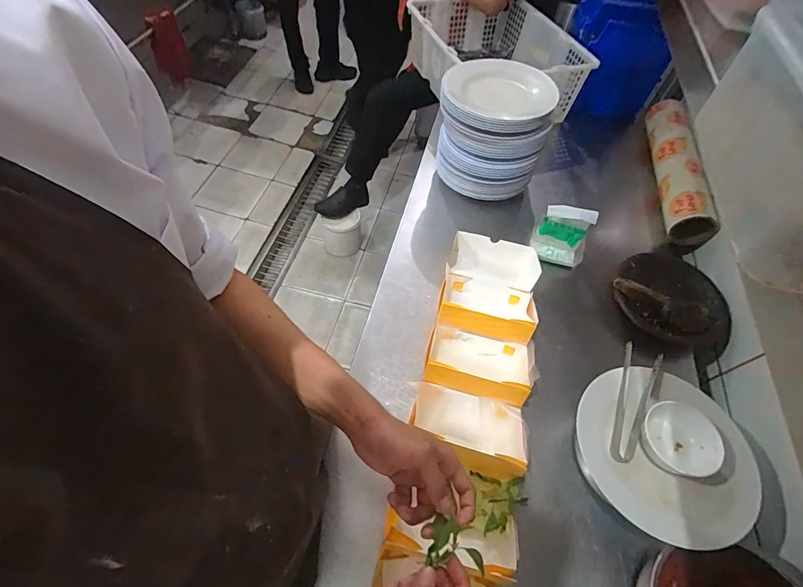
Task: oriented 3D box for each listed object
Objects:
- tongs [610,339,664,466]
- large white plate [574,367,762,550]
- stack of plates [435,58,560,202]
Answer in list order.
[{"bbox_3d":[0.320,0.145,0.544,0.052,0.023,0.175,28,59,15],"label":"tongs"},{"bbox_3d":[0.345,0.203,0.513,0.211,0.034,0.211,2,55,-2],"label":"large white plate"},{"bbox_3d":[0.194,-0.365,0.852,0.217,0.200,0.230,16,56,4],"label":"stack of plates"}]

